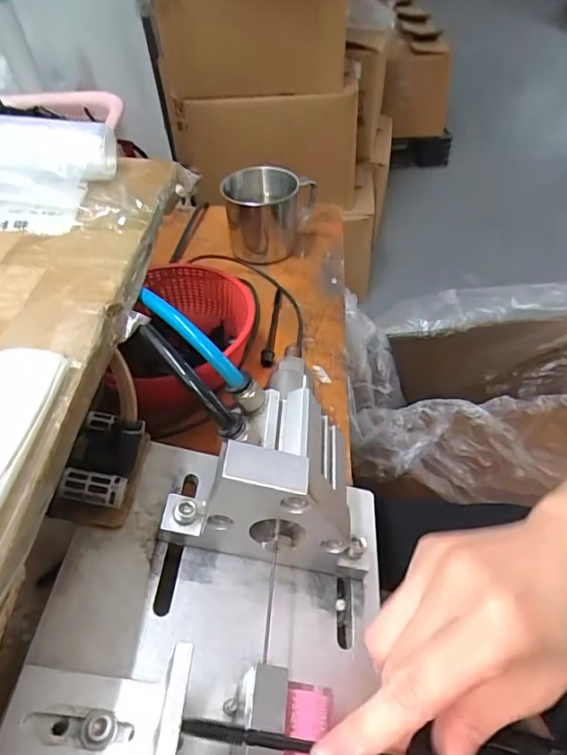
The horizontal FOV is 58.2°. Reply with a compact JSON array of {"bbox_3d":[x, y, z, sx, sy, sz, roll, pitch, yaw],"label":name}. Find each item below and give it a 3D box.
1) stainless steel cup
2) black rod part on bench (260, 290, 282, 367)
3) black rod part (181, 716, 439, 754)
[{"bbox_3d":[-0.013,-0.159,0.495,0.084,0.076,0.070,-4,45,3],"label":"stainless steel cup"},{"bbox_3d":[-0.009,-0.045,0.434,0.010,0.012,0.099,0,46,6],"label":"black rod part on bench"},{"bbox_3d":[0.011,0.135,0.187,0.095,0.004,0.008,14,46,-6],"label":"black rod part"}]

